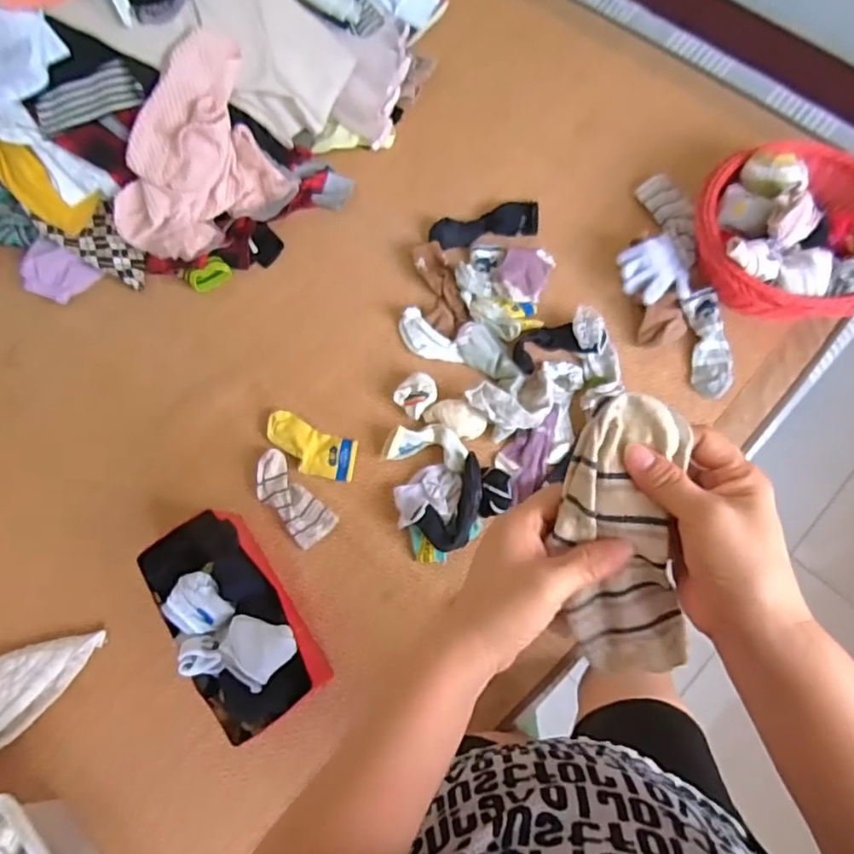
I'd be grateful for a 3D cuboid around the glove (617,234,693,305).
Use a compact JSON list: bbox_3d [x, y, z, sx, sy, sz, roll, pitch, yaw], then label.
[{"bbox_3d":[0.342,-0.231,0.860,0.097,0.054,0.104,-17,75,0],"label":"glove"}]

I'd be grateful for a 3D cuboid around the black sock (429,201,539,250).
[{"bbox_3d":[0.095,-0.333,0.940,0.179,0.018,0.059,-10,75,2],"label":"black sock"}]

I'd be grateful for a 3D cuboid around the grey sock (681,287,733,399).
[{"bbox_3d":[0.416,-0.123,0.844,0.053,0.023,0.164,-5,75,3],"label":"grey sock"}]

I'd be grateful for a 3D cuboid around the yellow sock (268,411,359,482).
[{"bbox_3d":[-0.179,0.033,0.879,0.151,0.016,0.071,22,78,10],"label":"yellow sock"}]

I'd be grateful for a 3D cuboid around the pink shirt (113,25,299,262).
[{"bbox_3d":[-0.377,-0.418,0.907,0.302,0.174,0.189,-34,76,-5],"label":"pink shirt"}]

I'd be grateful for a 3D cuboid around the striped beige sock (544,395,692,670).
[{"bbox_3d":[0.119,0.067,0.339,0.072,0.026,0.165,-5,97,-2],"label":"striped beige sock"}]

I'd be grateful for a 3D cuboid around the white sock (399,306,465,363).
[{"bbox_3d":[-0.001,-0.136,0.902,0.051,0.017,0.118,-42,76,-7],"label":"white sock"}]

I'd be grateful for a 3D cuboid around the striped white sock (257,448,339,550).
[{"bbox_3d":[-0.205,0.107,0.851,0.064,0.011,0.152,-42,76,-7],"label":"striped white sock"}]

